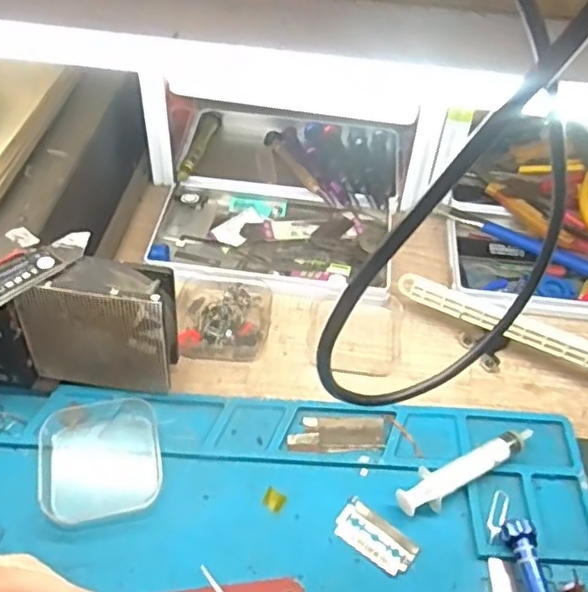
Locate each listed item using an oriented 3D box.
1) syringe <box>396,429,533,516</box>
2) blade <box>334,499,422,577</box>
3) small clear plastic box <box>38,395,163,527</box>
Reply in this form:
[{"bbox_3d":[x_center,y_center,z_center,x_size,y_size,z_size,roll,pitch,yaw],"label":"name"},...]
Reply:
[{"bbox_3d":[0.096,0.097,0.359,0.090,0.014,0.019,-24,53,-24],"label":"syringe"},{"bbox_3d":[0.043,0.126,0.338,0.042,0.004,0.023,31,53,22],"label":"blade"},{"bbox_3d":[-0.108,0.088,0.356,0.062,0.012,0.068,-10,49,-13],"label":"small clear plastic box"}]

